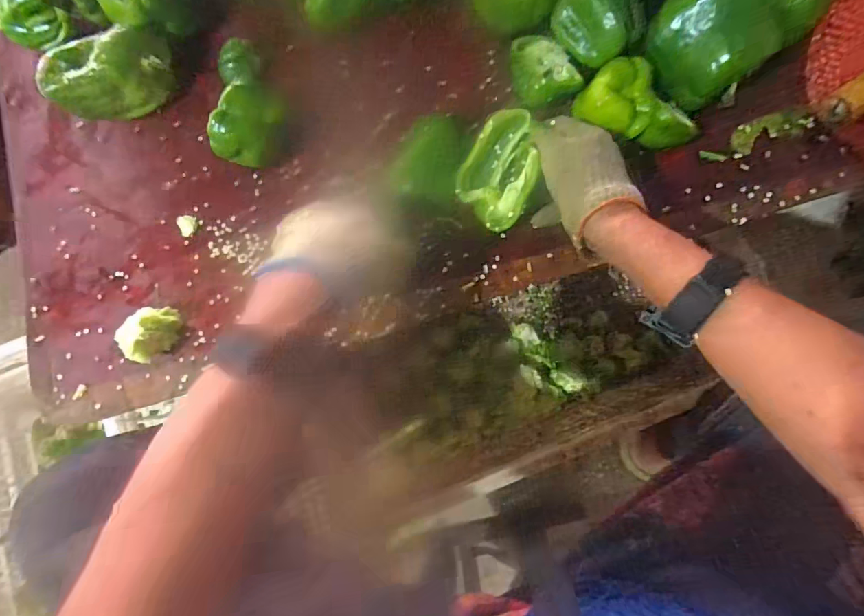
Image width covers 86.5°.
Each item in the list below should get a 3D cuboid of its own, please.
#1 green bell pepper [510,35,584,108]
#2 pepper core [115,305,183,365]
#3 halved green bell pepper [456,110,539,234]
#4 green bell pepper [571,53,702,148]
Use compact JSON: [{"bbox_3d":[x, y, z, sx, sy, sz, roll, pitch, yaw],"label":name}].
[{"bbox_3d":[0.105,-0.224,0.432,0.051,0.033,0.063,-18,81,4],"label":"green bell pepper"},{"bbox_3d":[-0.268,0.023,0.439,0.041,0.037,0.052,39,88,10],"label":"pepper core"},{"bbox_3d":[0.059,-0.123,0.404,0.066,0.052,0.090,20,85,9],"label":"halved green bell pepper"},{"bbox_3d":[0.181,-0.176,0.407,0.104,0.044,0.062,22,85,9],"label":"green bell pepper"}]

